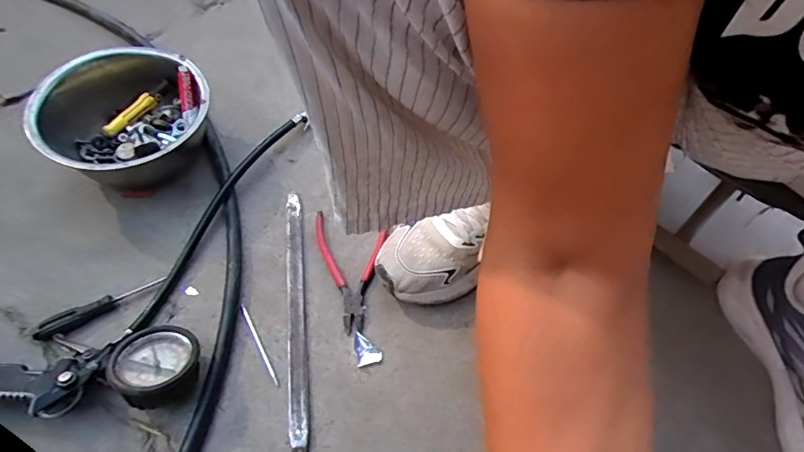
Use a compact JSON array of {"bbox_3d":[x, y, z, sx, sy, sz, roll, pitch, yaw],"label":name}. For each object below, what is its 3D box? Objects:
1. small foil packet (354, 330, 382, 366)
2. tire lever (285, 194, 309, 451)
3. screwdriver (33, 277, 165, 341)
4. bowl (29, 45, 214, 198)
[{"bbox_3d":[-0.035,0.125,0.490,0.025,0.004,0.034,-8,60,-8],"label":"small foil packet"},{"bbox_3d":[-0.111,0.089,0.504,0.019,0.008,0.285,-5,60,-7],"label":"tire lever"},{"bbox_3d":[-0.305,0.082,0.485,0.119,0.017,0.017,-33,67,-21],"label":"screwdriver"},{"bbox_3d":[-0.320,-0.119,0.569,0.178,0.100,0.176,2,59,-3],"label":"bowl"}]

